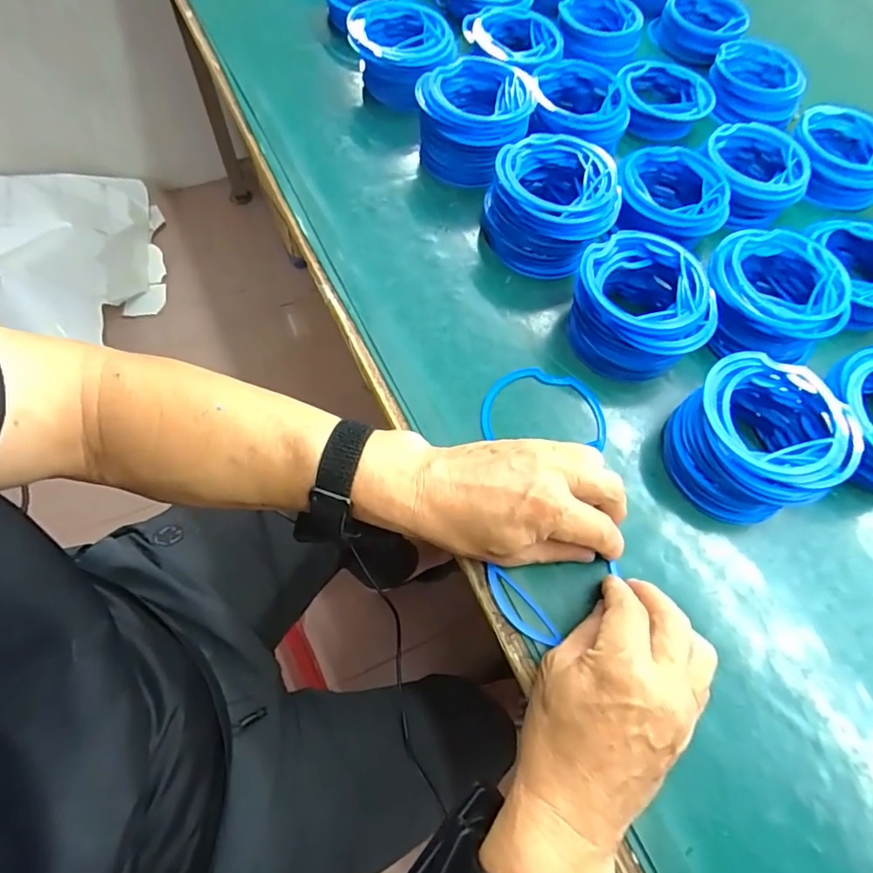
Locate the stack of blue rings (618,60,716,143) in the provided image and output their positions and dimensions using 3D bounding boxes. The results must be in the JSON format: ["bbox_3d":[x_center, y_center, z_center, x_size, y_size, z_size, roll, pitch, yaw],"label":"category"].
[{"bbox_3d":[0.241,-0.367,0.564,0.097,0.040,0.088,2,65,-3],"label":"stack of blue rings"}]

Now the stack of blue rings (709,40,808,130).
[{"bbox_3d":[0.353,-0.394,0.582,0.094,0.040,0.109,10,64,1],"label":"stack of blue rings"}]

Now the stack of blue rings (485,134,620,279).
[{"bbox_3d":[0.098,-0.203,0.454,0.108,0.055,0.107,17,65,4],"label":"stack of blue rings"}]

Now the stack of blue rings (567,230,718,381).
[{"bbox_3d":[0.159,-0.104,0.413,0.103,0.050,0.106,2,65,-3],"label":"stack of blue rings"}]

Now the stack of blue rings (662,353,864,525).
[{"bbox_3d":[0.228,0.000,0.370,0.116,0.047,0.105,-39,73,-19],"label":"stack of blue rings"}]

